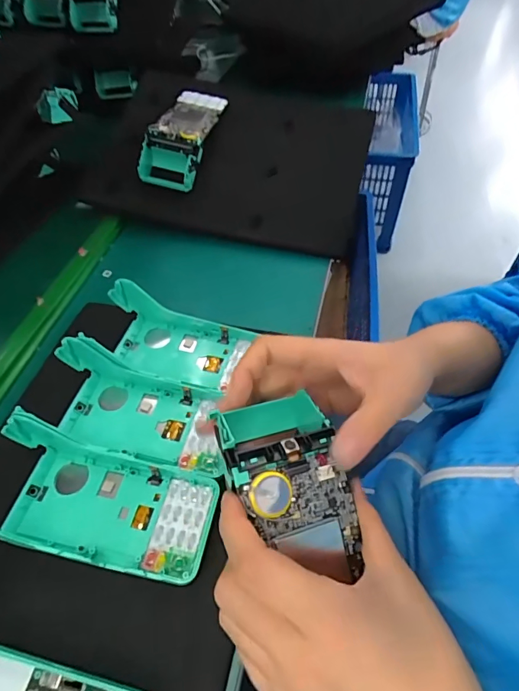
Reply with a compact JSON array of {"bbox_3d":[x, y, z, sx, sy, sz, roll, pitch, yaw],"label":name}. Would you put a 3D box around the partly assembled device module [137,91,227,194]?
[{"bbox_3d":[-0.099,-0.283,0.542,0.079,0.049,0.168,12,65,11],"label":"partly assembled device module"}]

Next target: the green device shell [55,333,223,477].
[{"bbox_3d":[-0.105,0.048,0.346,0.148,0.053,0.075,12,51,11],"label":"green device shell"}]

